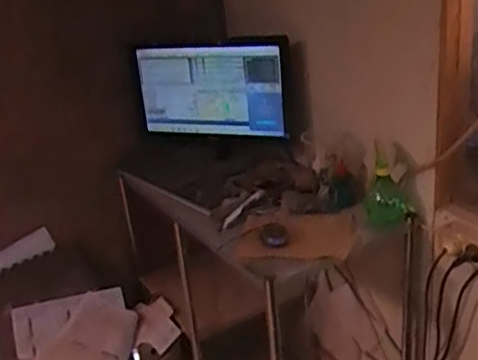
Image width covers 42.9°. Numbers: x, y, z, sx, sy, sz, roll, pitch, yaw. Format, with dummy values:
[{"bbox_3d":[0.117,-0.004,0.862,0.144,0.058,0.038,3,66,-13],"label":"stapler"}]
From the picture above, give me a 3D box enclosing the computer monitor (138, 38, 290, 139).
[{"bbox_3d":[-0.081,-0.239,1.626,0.442,0.269,0.082,3,32,18],"label":"computer monitor"}]

